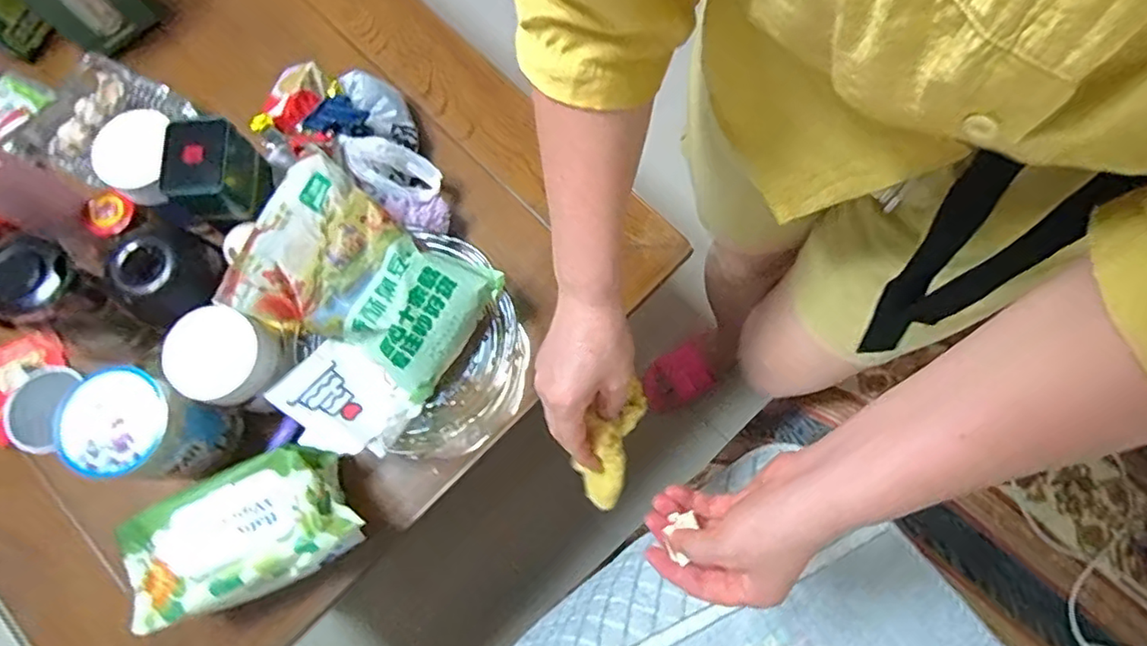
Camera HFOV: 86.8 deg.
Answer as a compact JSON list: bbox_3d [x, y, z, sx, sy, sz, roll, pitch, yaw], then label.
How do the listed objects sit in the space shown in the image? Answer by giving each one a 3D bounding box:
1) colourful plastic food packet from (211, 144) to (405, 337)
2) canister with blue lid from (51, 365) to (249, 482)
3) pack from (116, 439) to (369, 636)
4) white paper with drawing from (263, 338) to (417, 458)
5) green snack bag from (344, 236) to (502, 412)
[{"bbox_3d":[-0.260,-0.070,0.617,0.131,0.050,0.173,29,77,8],"label":"colourful plastic food packet"},{"bbox_3d":[-0.406,0.104,0.592,0.098,0.130,0.092,0,75,1],"label":"canister with blue lid"},{"bbox_3d":[-0.311,0.197,0.563,0.202,0.056,0.117,-24,76,-5],"label":"pack"},{"bbox_3d":[-0.228,0.082,0.614,0.123,0.030,0.086,33,50,3],"label":"white paper with drawing"},{"bbox_3d":[-0.154,-0.013,0.618,0.103,0.069,0.153,33,78,9],"label":"green snack bag"}]

